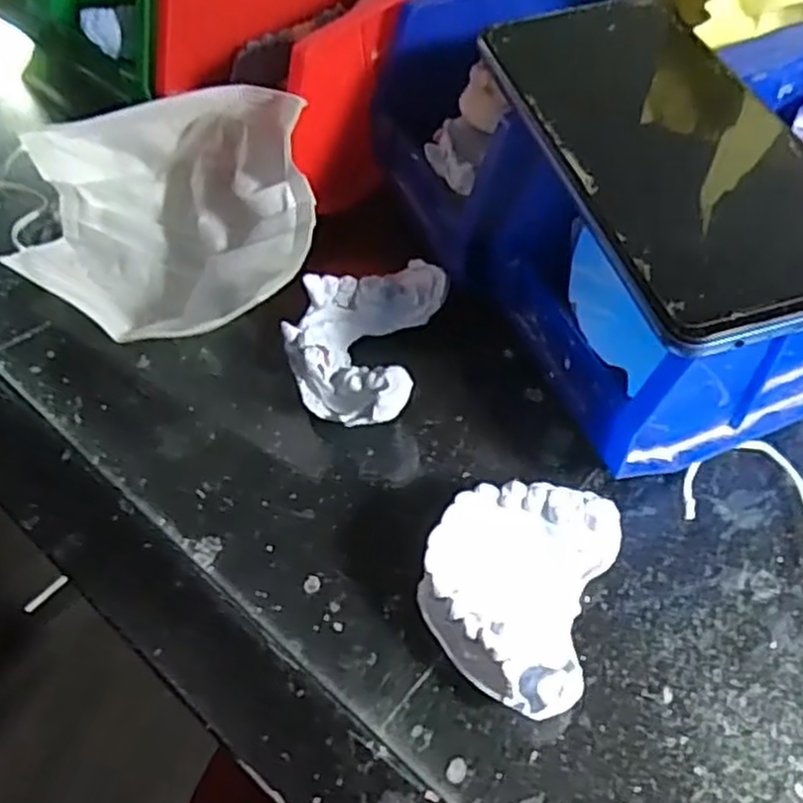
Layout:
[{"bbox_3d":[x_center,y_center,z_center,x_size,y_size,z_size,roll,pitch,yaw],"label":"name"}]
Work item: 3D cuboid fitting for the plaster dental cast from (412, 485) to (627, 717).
[{"bbox_3d":[0.035,0.060,0.241,0.053,0.031,0.066,16,57,16],"label":"plaster dental cast"}]

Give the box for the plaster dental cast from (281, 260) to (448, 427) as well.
[{"bbox_3d":[-0.015,-0.025,0.306,0.054,0.030,0.081,11,56,13],"label":"plaster dental cast"}]

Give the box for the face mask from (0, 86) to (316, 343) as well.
[{"bbox_3d":[-0.105,-0.079,0.328,0.150,0.067,0.098,2,54,7],"label":"face mask"}]

